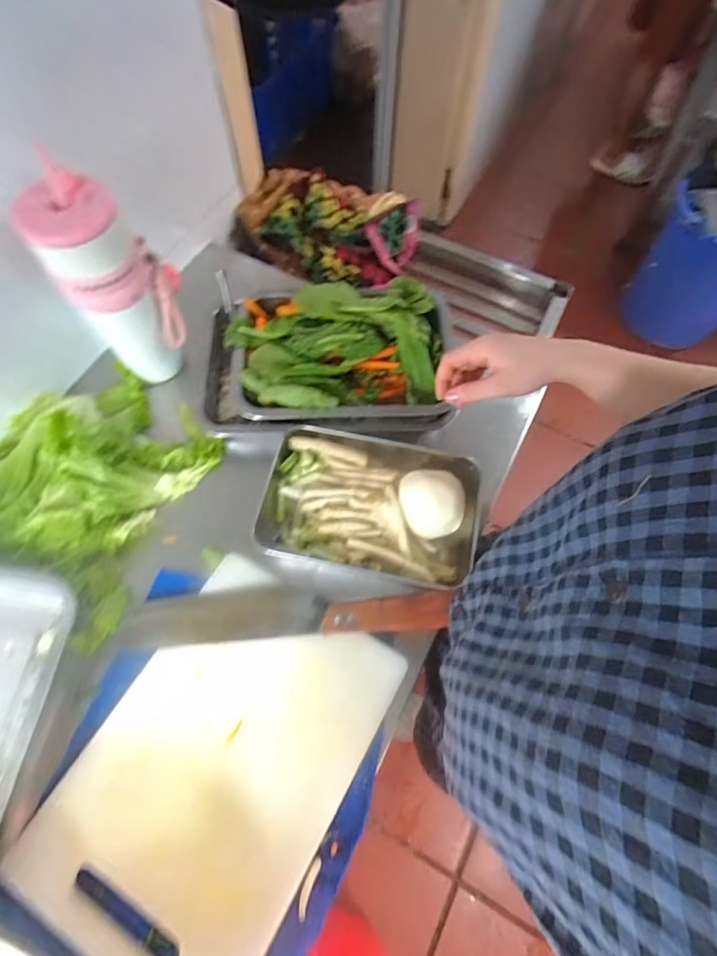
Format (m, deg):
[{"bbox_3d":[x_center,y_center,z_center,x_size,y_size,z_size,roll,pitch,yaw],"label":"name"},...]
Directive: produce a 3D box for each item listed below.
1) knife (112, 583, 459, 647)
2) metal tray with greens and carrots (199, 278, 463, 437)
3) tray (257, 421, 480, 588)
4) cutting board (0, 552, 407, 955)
[{"bbox_3d":[-0.070,0.128,0.445,0.308,0.018,0.049,-3,64,-1],"label":"knife"},{"bbox_3d":[-0.037,-0.150,0.545,0.289,0.054,0.197,-1,64,0],"label":"metal tray with greens and carrots"},{"bbox_3d":[0.012,0.031,0.492,0.226,0.070,0.152,10,64,6],"label":"tray"},{"bbox_3d":[-0.120,0.246,0.402,0.211,0.020,0.302,27,67,13],"label":"cutting board"}]

